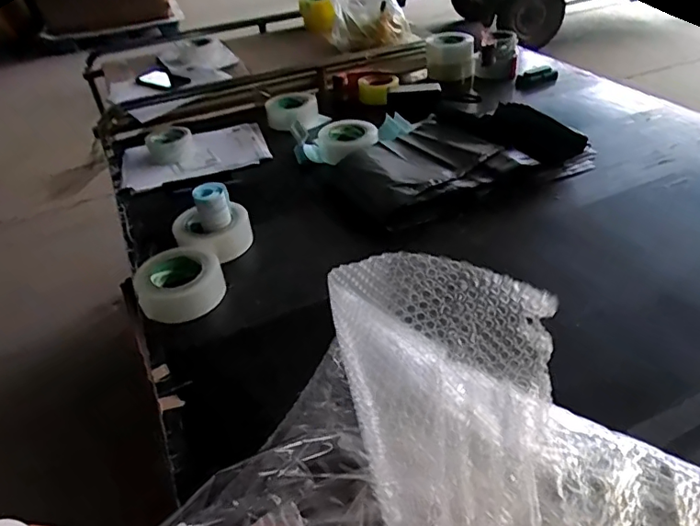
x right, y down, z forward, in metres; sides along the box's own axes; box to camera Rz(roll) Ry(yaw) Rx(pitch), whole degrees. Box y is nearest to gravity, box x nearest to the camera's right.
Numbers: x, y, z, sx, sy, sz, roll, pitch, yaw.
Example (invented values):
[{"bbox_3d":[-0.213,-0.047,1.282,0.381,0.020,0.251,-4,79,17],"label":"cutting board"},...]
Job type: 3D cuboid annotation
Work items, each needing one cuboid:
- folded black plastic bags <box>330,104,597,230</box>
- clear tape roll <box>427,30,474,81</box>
[{"bbox_3d":[0.201,-0.195,1.003,0.465,0.076,0.264,-20,42,-17],"label":"folded black plastic bags"},{"bbox_3d":[0.253,-0.524,1.345,0.118,0.094,0.122,3,40,10],"label":"clear tape roll"}]

